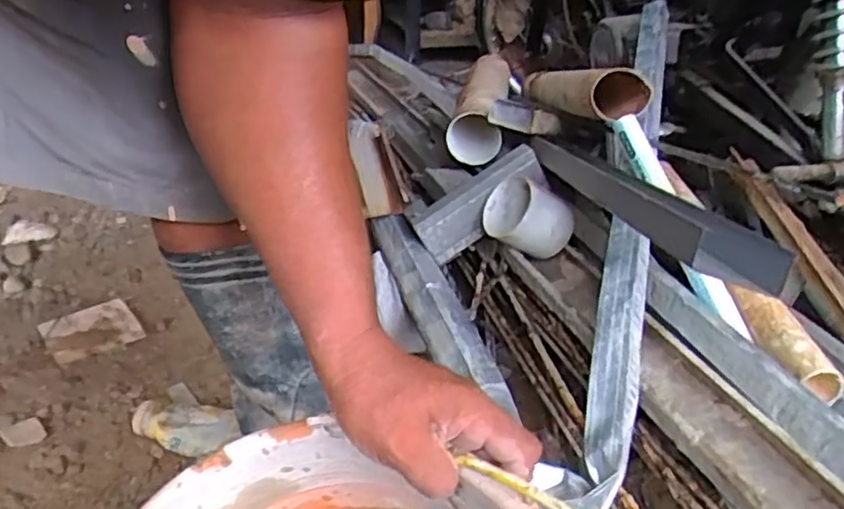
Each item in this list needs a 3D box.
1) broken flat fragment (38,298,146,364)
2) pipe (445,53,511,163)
[{"bbox_3d":[-0.463,0.103,0.937,0.113,0.011,0.106,-19,38,-36],"label":"broken flat fragment"},{"bbox_3d":[0.118,-0.291,1.282,0.092,0.098,0.401,7,27,8],"label":"pipe"}]

